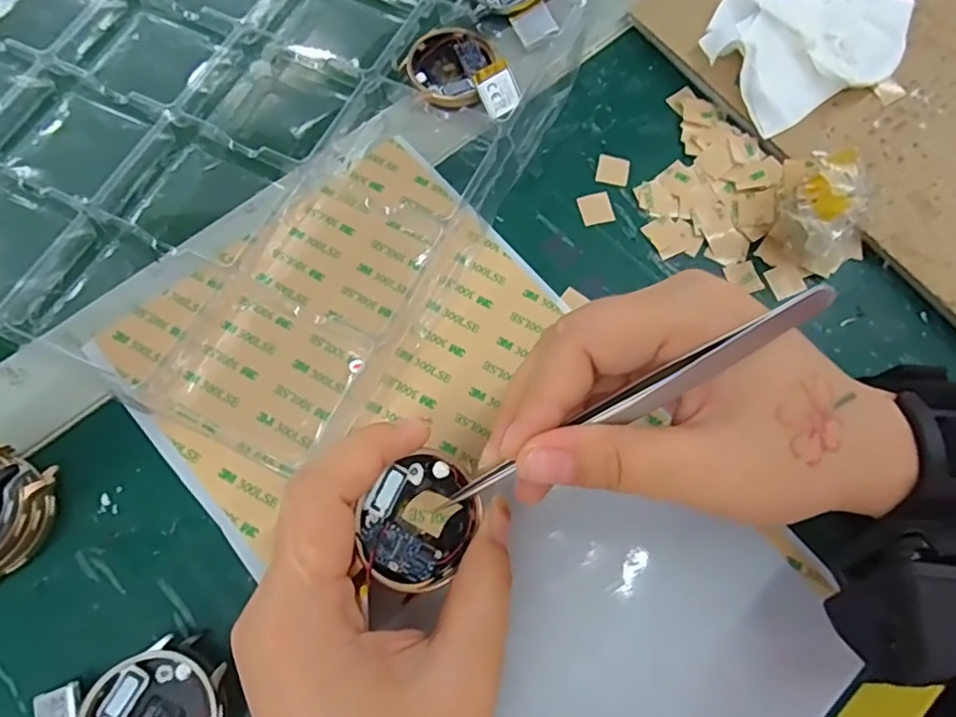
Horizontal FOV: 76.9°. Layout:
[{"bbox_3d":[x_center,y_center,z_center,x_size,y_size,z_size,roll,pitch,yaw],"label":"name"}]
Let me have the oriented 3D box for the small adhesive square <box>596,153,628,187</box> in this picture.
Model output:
[{"bbox_3d":[0.066,-0.092,0.295,0.015,0.004,0.017,12,73,4],"label":"small adhesive square"}]

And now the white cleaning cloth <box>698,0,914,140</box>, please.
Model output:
[{"bbox_3d":[0.169,-0.162,0.305,0.110,0.021,0.073,-24,75,-11],"label":"white cleaning cloth"}]

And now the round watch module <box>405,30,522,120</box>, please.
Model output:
[{"bbox_3d":[-0.009,-0.141,0.294,0.043,0.019,0.059,-23,75,-10],"label":"round watch module"}]

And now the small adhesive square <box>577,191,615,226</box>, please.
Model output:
[{"bbox_3d":[0.057,-0.072,0.286,0.015,0.004,0.015,-14,73,-8],"label":"small adhesive square"}]

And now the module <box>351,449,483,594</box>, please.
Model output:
[{"bbox_3d":[-0.019,0.052,0.195,0.036,0.008,0.042,42,61,-19],"label":"module"}]

